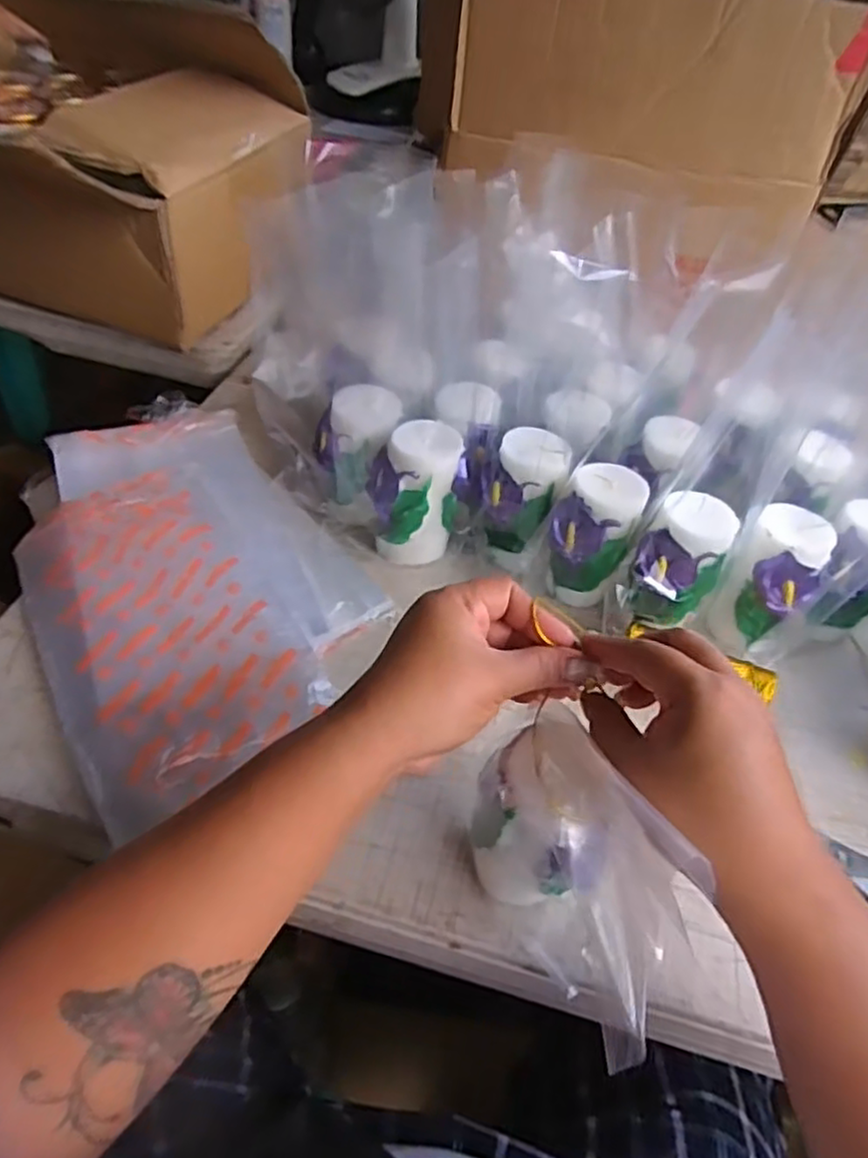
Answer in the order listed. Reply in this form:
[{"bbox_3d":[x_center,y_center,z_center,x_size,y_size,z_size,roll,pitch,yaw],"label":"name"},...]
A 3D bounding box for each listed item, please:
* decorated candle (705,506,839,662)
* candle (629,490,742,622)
[{"bbox_3d":[0.243,0.006,0.512,0.052,0.112,0.053,29,50,20],"label":"decorated candle"},{"bbox_3d":[0.173,-0.011,0.492,0.053,0.086,0.053,28,50,19],"label":"candle"}]

